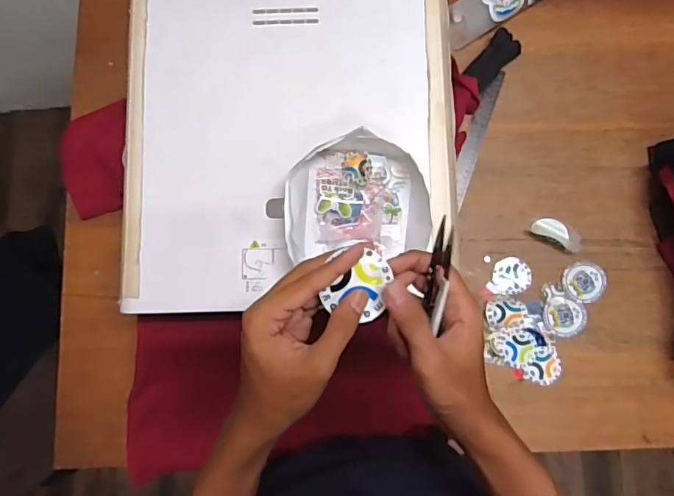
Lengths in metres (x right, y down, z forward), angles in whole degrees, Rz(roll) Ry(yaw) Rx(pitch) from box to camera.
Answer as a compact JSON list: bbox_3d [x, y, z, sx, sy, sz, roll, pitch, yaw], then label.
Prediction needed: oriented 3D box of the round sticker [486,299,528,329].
[{"bbox_3d":[0.245,0.095,0.711,0.056,0.015,0.041,-3,83,7],"label":"round sticker"}]

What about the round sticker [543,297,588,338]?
[{"bbox_3d":[0.333,0.101,0.723,0.060,0.004,0.056,-1,83,6],"label":"round sticker"}]

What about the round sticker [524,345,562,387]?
[{"bbox_3d":[0.299,0.170,0.714,0.048,0.006,0.054,23,81,4],"label":"round sticker"}]

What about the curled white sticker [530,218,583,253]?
[{"bbox_3d":[0.332,-0.023,0.739,0.076,0.012,0.036,29,88,10],"label":"curled white sticker"}]

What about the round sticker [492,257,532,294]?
[{"bbox_3d":[0.260,0.041,0.738,0.056,0.004,0.055,0,79,2],"label":"round sticker"}]

